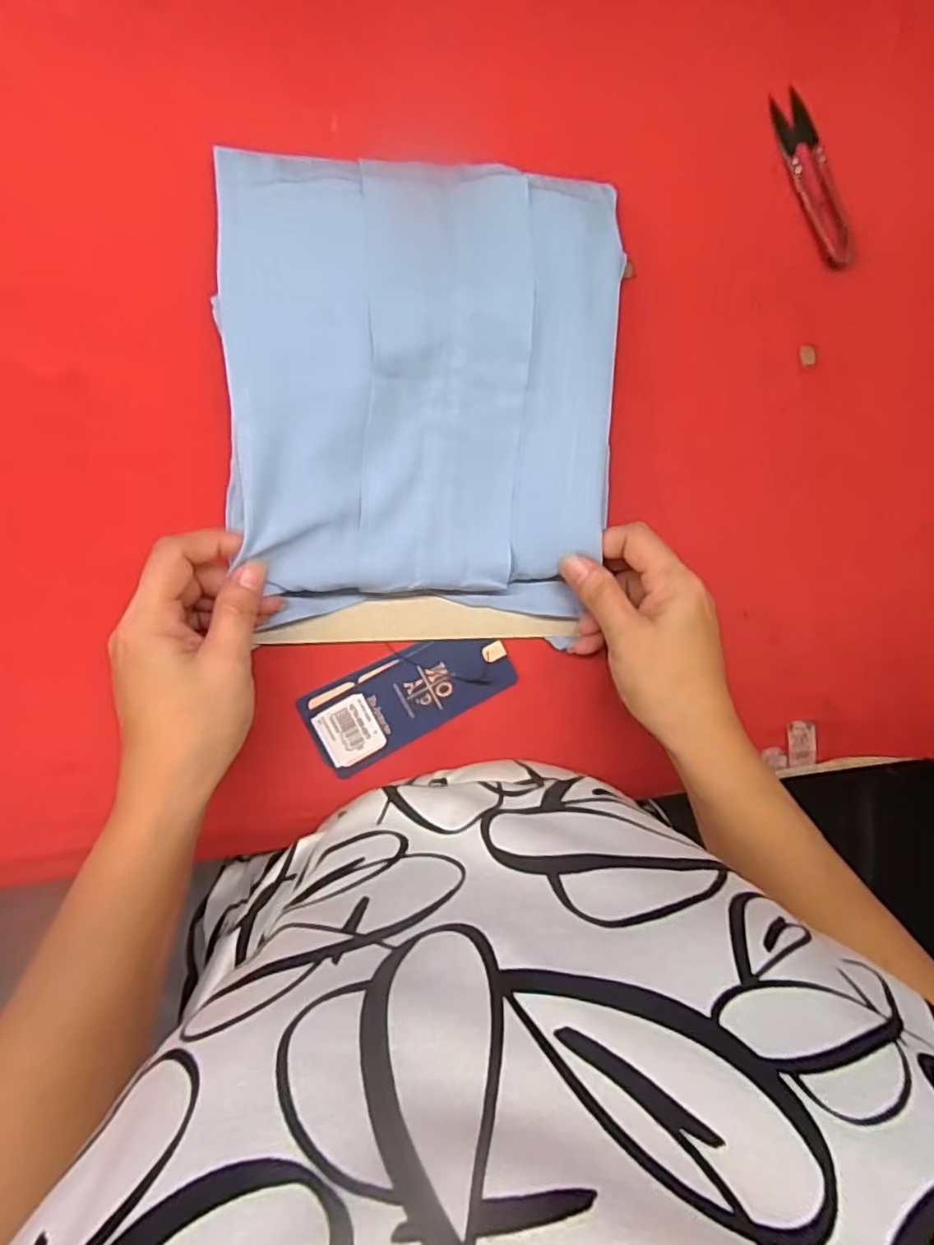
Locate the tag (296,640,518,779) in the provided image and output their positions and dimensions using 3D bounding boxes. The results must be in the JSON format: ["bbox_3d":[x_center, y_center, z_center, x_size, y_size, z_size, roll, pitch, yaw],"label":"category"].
[{"bbox_3d":[-0.032,0.042,0.370,0.119,0.004,0.052,-27,98,-5],"label":"tag"}]

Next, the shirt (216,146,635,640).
[{"bbox_3d":[-0.021,-0.110,0.337,0.195,0.041,0.243,-1,95,-8],"label":"shirt"}]

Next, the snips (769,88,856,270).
[{"bbox_3d":[0.206,-0.261,0.375,0.026,0.006,0.103,-23,98,-6],"label":"snips"}]

